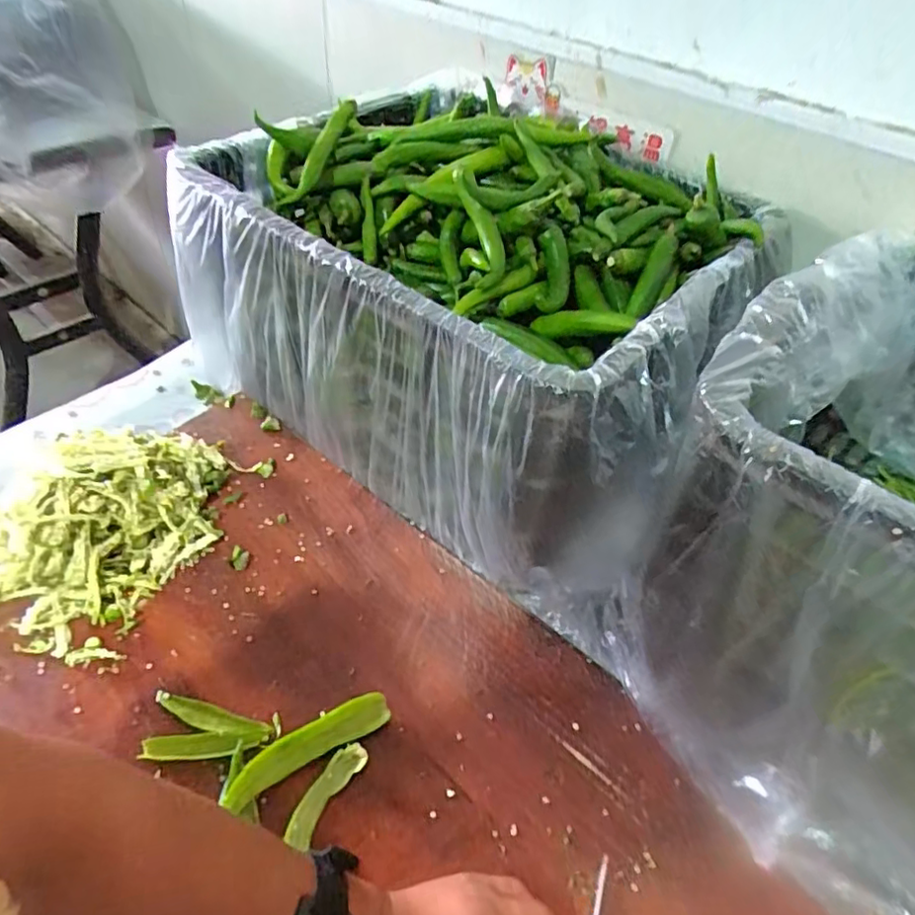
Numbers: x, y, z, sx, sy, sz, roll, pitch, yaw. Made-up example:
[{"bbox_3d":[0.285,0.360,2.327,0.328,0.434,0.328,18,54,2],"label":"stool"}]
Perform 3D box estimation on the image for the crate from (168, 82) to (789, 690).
[{"bbox_3d":[0.014,-0.163,0.618,0.452,0.267,0.383,33,54,22],"label":"crate"}]

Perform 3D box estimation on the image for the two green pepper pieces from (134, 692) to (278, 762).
[{"bbox_3d":[-0.189,0.210,0.455,0.097,0.016,0.048,7,49,2],"label":"two green pepper pieces"}]

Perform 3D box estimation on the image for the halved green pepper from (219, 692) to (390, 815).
[{"bbox_3d":[-0.112,0.218,0.449,0.126,0.018,0.026,-24,55,-23],"label":"halved green pepper"}]

